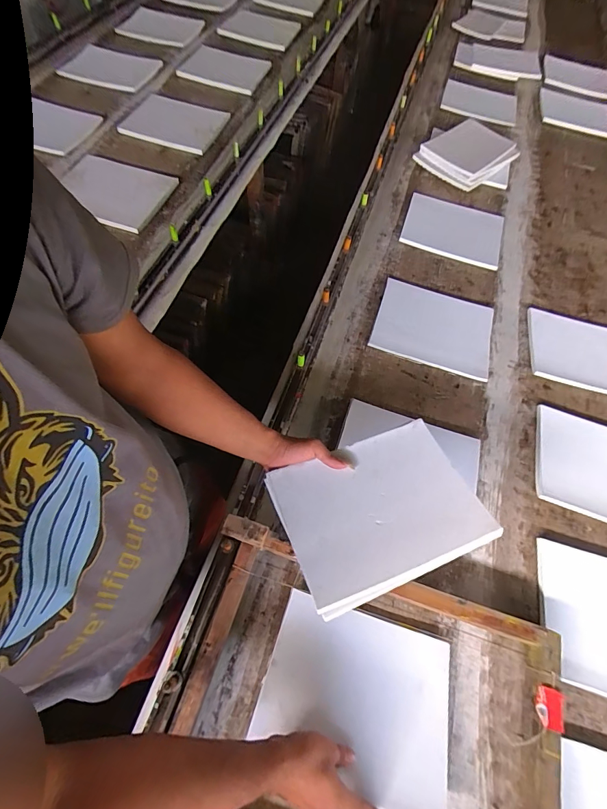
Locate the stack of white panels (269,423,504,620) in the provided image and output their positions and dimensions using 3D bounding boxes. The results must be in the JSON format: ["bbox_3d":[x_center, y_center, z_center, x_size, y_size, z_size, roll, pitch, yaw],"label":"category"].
[{"bbox_3d":[0.106,0.151,0.568,0.269,0.017,0.211,-21,52,-8],"label":"stack of white panels"}]

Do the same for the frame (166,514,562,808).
[{"bbox_3d":[0.080,0.451,0.527,0.556,0.058,0.423,18,62,4],"label":"frame"}]

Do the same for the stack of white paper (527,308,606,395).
[{"bbox_3d":[0.680,-0.122,0.920,0.280,0.009,0.210,13,63,4],"label":"stack of white paper"}]

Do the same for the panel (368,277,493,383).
[{"bbox_3d":[0.311,-0.187,0.922,0.272,0.012,0.230,17,63,6],"label":"panel"}]

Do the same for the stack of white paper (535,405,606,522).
[{"bbox_3d":[0.607,0.133,0.776,0.268,0.014,0.220,17,63,5],"label":"stack of white paper"}]

